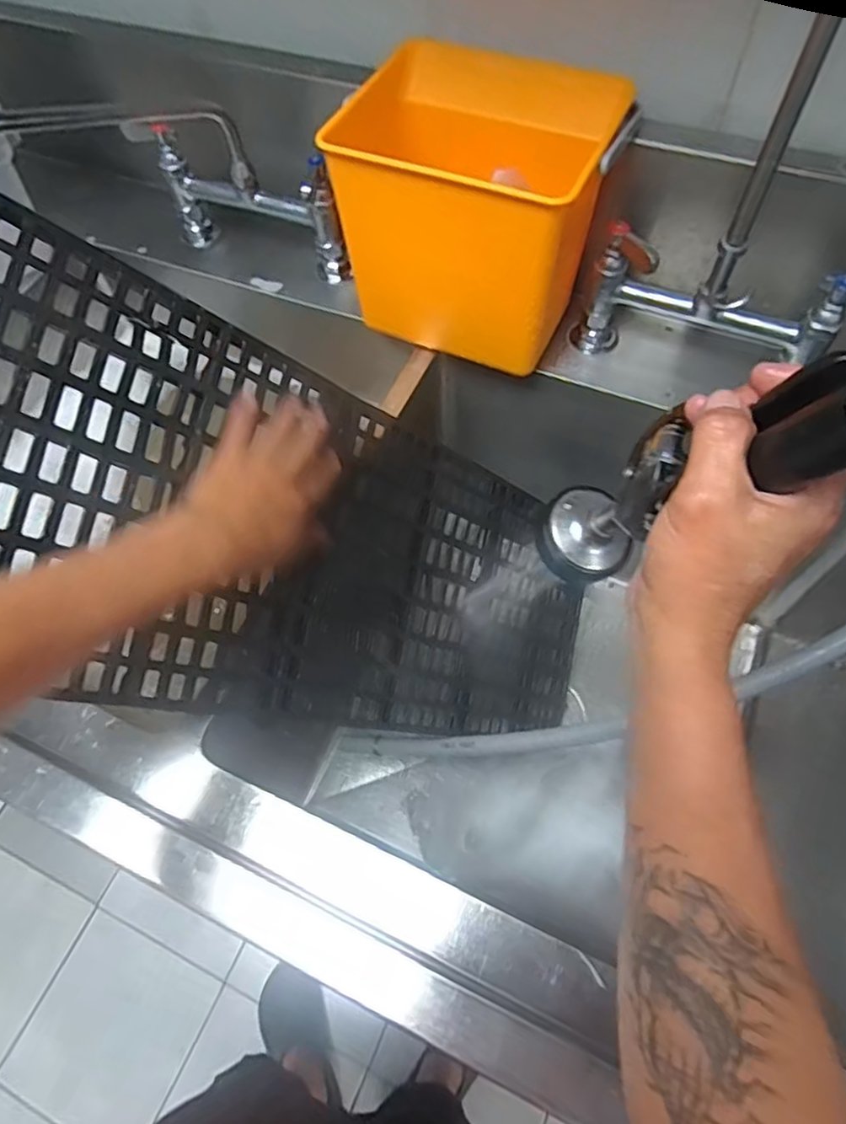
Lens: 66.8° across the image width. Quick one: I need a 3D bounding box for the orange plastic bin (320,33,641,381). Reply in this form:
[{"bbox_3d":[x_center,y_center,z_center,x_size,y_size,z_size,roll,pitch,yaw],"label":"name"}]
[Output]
[{"bbox_3d":[0.047,-0.331,0.636,0.232,0.204,0.163,18,63,14],"label":"orange plastic bin"}]

